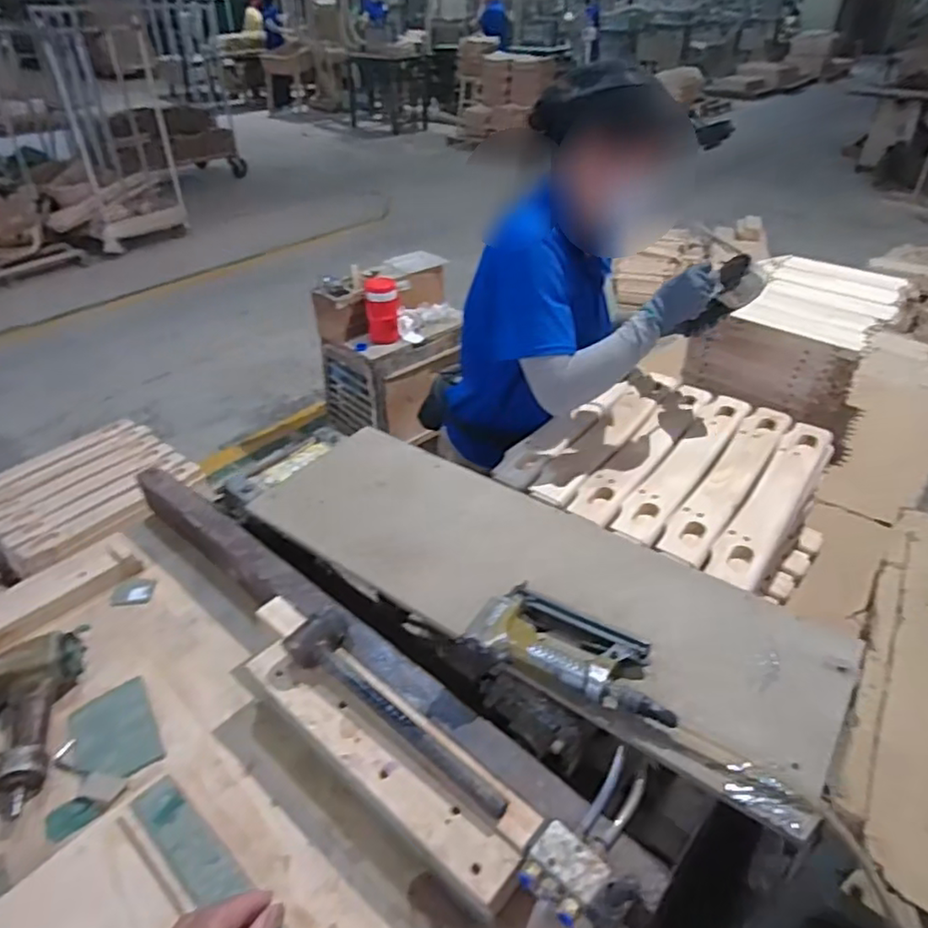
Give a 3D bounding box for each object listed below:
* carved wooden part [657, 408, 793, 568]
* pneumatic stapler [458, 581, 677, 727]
[{"bbox_3d":[0.460,0.016,1.090,0.081,0.023,0.490,25,43,29],"label":"carved wooden part"},{"bbox_3d":[0.130,0.219,0.752,0.241,0.041,0.120,16,39,19],"label":"pneumatic stapler"}]

